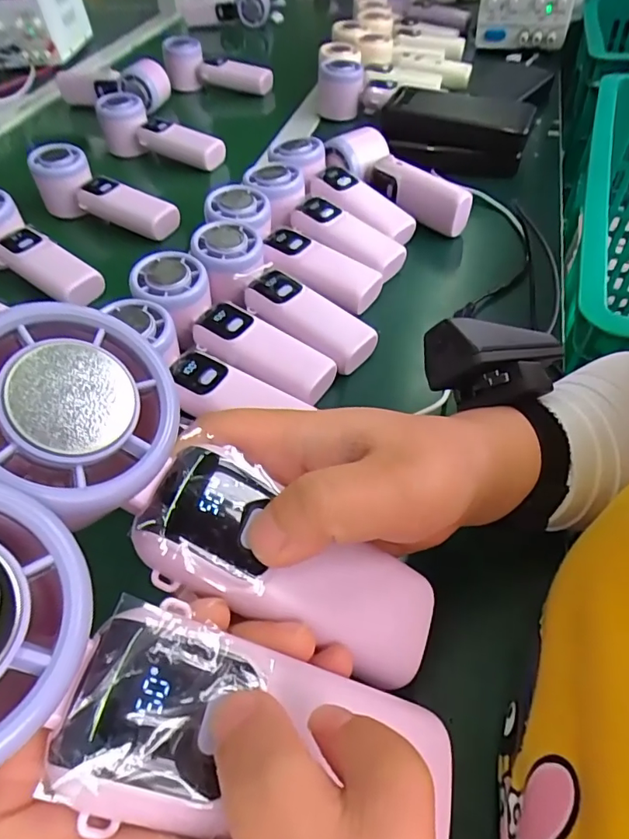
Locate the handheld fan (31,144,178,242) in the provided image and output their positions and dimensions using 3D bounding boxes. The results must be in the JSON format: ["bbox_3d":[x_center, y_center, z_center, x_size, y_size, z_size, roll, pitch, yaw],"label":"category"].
[{"bbox_3d":[-0.220,-0.234,0.525,0.169,0.050,0.056,24,58,21],"label":"handheld fan"}]

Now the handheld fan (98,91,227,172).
[{"bbox_3d":[-0.190,-0.358,0.627,0.174,0.053,0.046,20,56,19],"label":"handheld fan"}]

